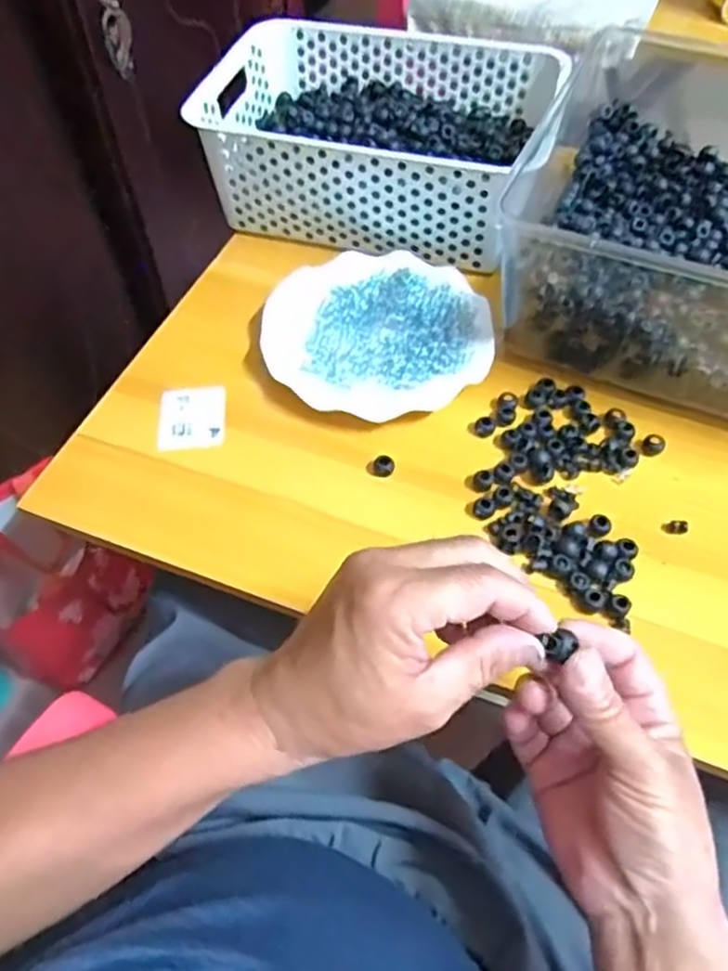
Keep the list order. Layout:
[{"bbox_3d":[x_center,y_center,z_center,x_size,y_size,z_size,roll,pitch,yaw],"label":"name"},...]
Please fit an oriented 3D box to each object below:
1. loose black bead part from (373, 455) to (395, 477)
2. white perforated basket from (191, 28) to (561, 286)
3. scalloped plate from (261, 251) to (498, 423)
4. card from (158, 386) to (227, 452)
[{"bbox_3d":[0.015,-0.015,0.533,0.016,0.012,0.012,3,55,3],"label":"loose black bead part"},{"bbox_3d":[0.015,-0.327,0.676,0.307,0.093,0.217,19,57,13],"label":"white perforated basket"},{"bbox_3d":[0.009,-0.130,0.596,0.178,0.016,0.175,0,55,0],"label":"scalloped plate"},{"bbox_3d":[-0.136,-0.054,0.573,0.051,0.004,0.061,-3,55,-5],"label":"card"}]

